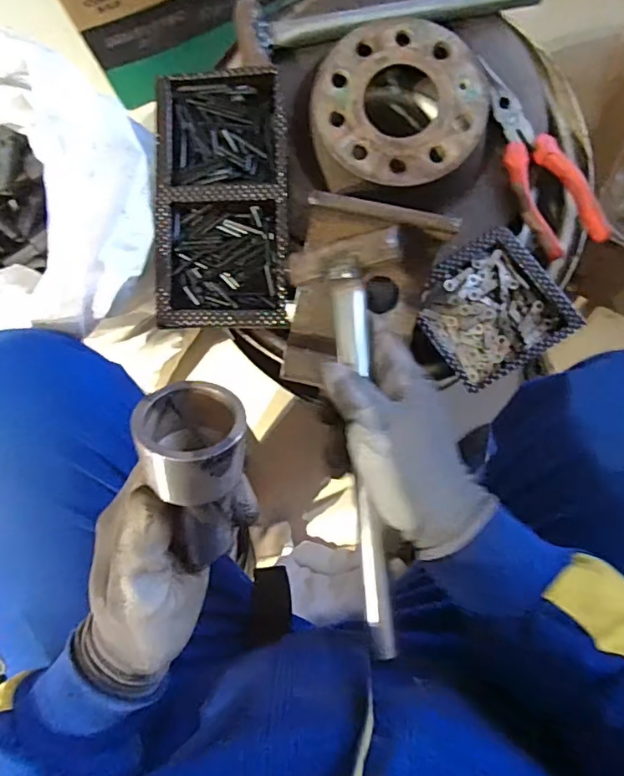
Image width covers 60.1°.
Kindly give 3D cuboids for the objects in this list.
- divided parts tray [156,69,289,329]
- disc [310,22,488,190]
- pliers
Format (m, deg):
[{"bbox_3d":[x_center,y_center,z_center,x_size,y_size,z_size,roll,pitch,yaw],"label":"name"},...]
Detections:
[{"bbox_3d":[-0.078,-0.164,0.472,0.112,0.028,0.216,0,87,1],"label":"divided parts tray"},{"bbox_3d":[0.077,-0.246,0.462,0.143,0.012,0.139,0,87,1],"label":"disc"},{"bbox_3d":[0.197,-0.204,0.483,0.054,0.021,0.181,-29,87,0],"label":"pliers"}]

